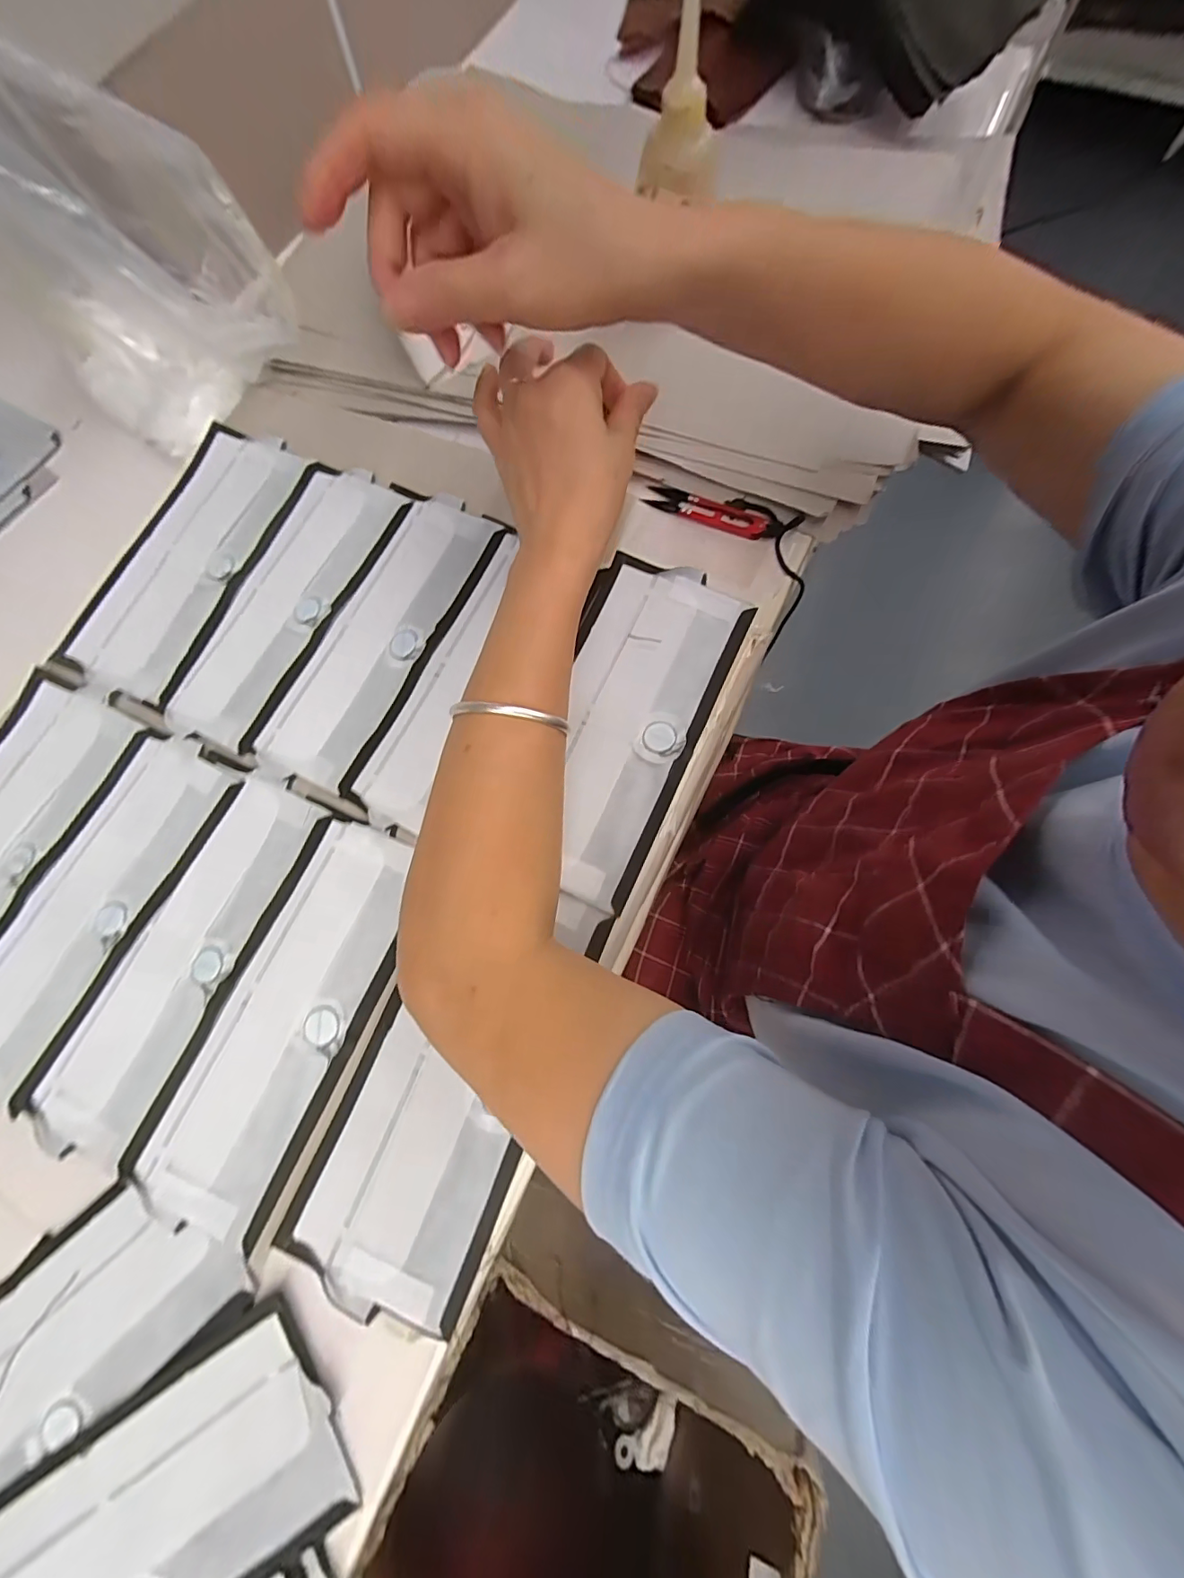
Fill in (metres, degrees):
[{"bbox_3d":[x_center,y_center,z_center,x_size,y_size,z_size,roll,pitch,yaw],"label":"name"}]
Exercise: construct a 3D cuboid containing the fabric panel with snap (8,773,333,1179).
[{"bbox_3d":[-0.258,0.105,0.323,0.083,0.007,0.235,26,78,8],"label":"fabric panel with snap"}]

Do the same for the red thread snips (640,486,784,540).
[{"bbox_3d":[0.098,-0.226,0.417,0.113,0.012,0.021,23,77,8],"label":"red thread snips"}]

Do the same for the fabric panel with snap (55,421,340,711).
[{"bbox_3d":[-0.313,-0.184,0.403,0.114,0.007,0.232,26,79,9],"label":"fabric panel with snap"}]

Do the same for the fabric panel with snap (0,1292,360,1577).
[{"bbox_3d":[-0.247,0.396,0.265,0.233,0.008,0.109,-34,77,-7],"label":"fabric panel with snap"}]

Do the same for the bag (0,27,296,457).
[{"bbox_3d":[-0.349,-0.400,0.369,0.167,0.184,0.136,-43,78,-9],"label":"bag"}]

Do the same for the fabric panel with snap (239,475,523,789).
[{"bbox_3d":[-0.156,-0.116,0.373,0.093,0.010,0.235,24,77,8],"label":"fabric panel with snap"}]

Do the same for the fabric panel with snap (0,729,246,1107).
[{"bbox_3d":[-0.336,0.071,0.334,0.085,0.004,0.235,24,77,8],"label":"fabric panel with snap"}]

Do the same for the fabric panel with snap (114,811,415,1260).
[{"bbox_3d":[-0.182,0.133,0.308,0.090,0.004,0.232,22,77,8],"label":"fabric panel with snap"}]

